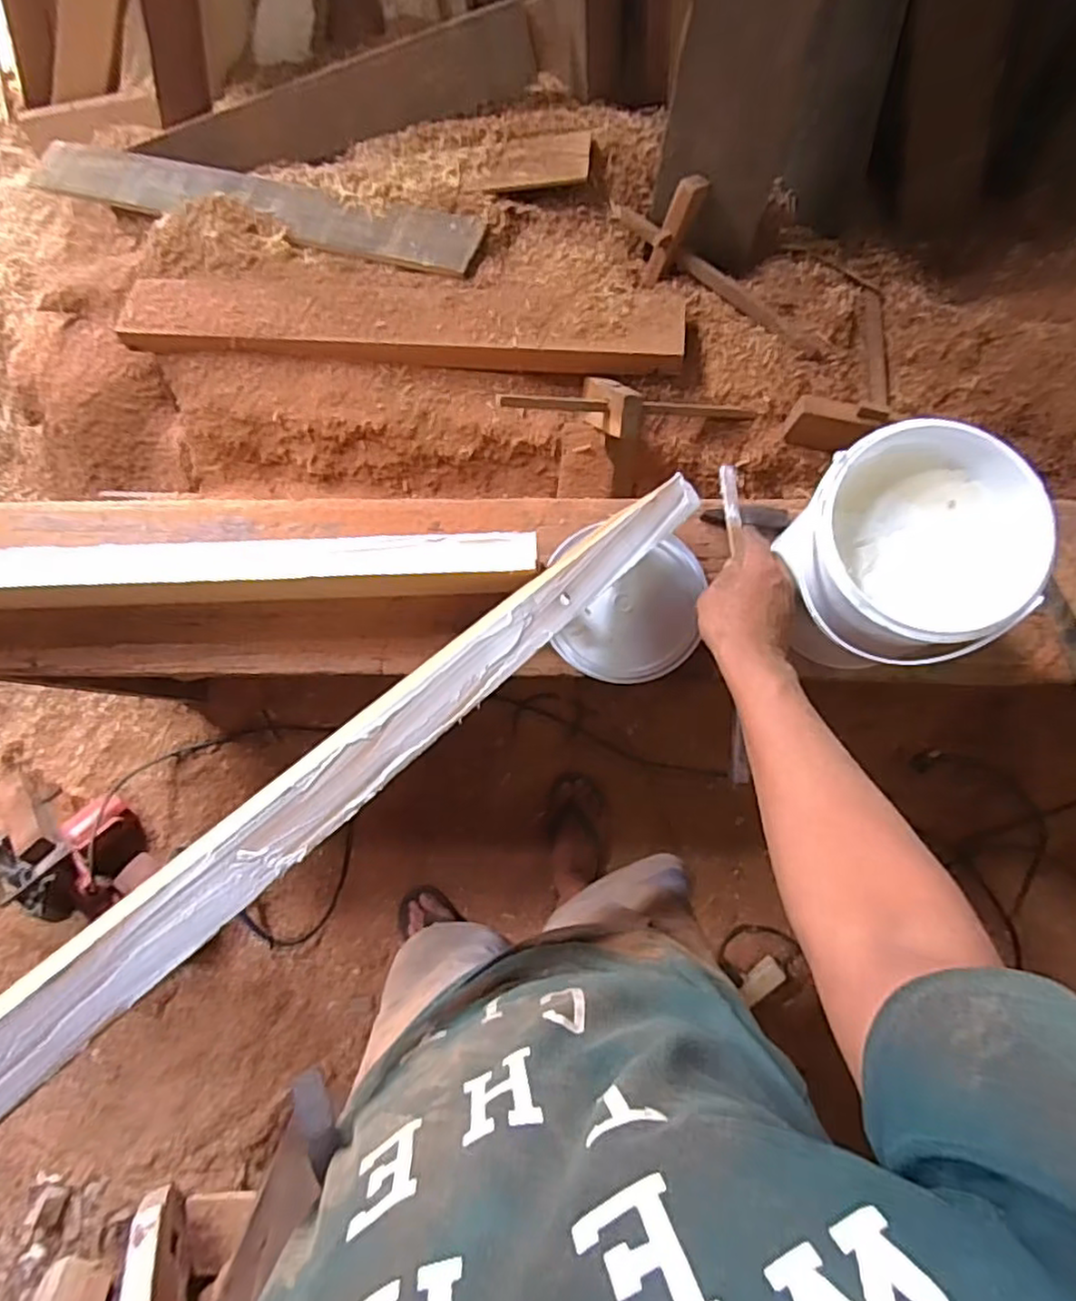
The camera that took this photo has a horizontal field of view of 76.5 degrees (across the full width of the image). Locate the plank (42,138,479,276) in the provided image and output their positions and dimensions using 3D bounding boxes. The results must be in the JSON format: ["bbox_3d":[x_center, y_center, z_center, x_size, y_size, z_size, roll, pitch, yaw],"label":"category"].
[{"bbox_3d":[-0.434,-0.665,1.011,0.751,0.017,0.099,20,83,12],"label":"plank"}]

